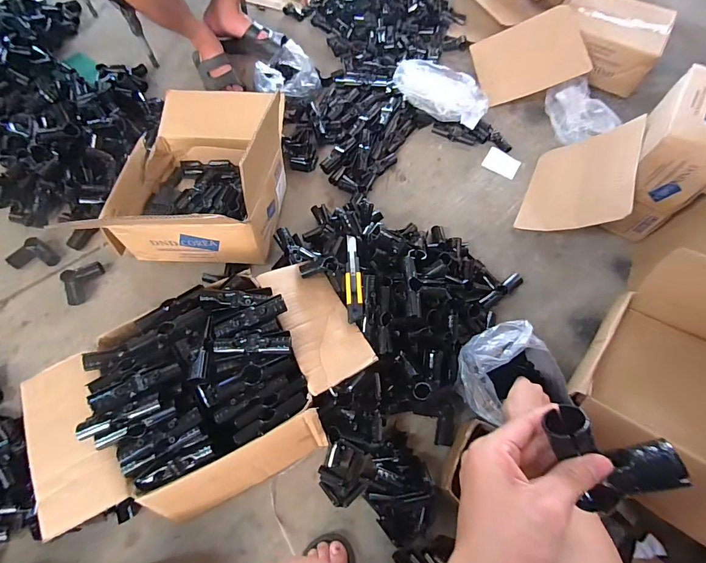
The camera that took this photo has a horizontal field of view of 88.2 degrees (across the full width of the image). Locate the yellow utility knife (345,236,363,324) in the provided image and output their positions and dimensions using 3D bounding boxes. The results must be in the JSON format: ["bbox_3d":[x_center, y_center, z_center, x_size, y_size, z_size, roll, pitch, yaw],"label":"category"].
[{"bbox_3d":[0.001,-0.007,0.739,0.031,0.017,0.186,-1,66,-3],"label":"yellow utility knife"}]

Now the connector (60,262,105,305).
[{"bbox_3d":[-0.617,0.004,0.828,0.091,0.031,0.086,-15,67,-9],"label":"connector"}]

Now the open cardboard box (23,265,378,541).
[{"bbox_3d":[-0.250,0.198,0.667,0.556,0.190,0.331,-26,69,-13],"label":"open cardboard box"}]

